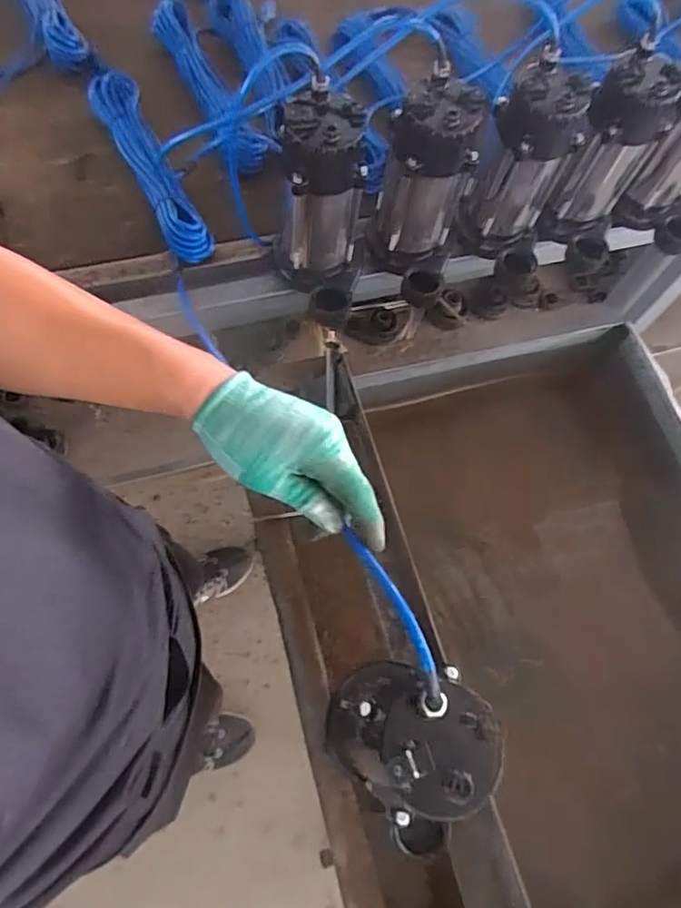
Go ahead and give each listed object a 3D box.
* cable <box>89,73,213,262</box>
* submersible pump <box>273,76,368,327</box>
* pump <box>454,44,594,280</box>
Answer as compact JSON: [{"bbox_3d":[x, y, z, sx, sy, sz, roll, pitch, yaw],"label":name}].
[{"bbox_3d":[-0.278,-0.417,0.827,0.071,0.060,0.342,-23,71,-13],"label":"cable"},{"bbox_3d":[-0.020,-0.293,0.710,0.102,0.251,0.141,-33,73,-17],"label":"submersible pump"},{"bbox_3d":[0.229,-0.350,0.742,0.124,0.233,0.108,19,67,3],"label":"pump"}]

